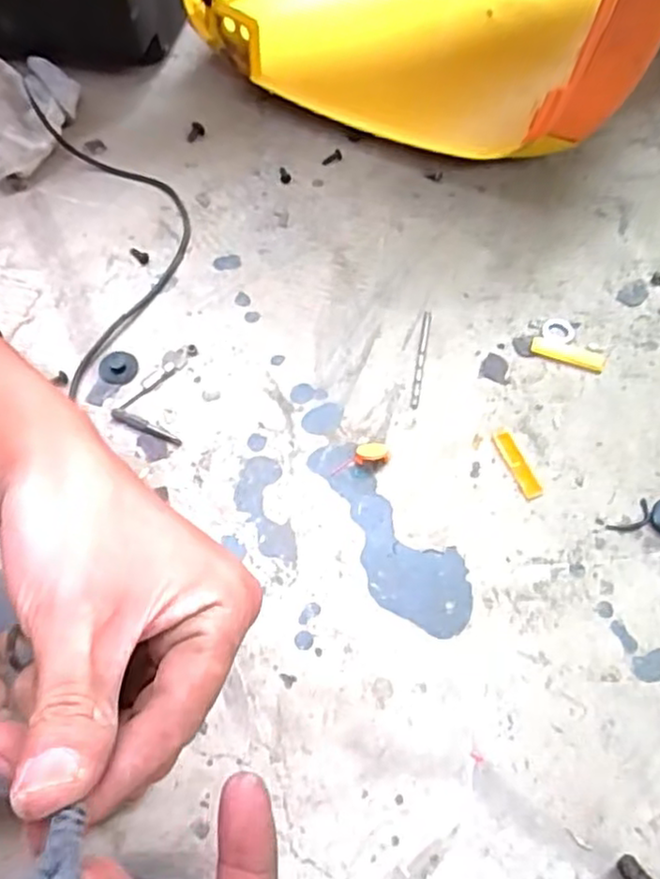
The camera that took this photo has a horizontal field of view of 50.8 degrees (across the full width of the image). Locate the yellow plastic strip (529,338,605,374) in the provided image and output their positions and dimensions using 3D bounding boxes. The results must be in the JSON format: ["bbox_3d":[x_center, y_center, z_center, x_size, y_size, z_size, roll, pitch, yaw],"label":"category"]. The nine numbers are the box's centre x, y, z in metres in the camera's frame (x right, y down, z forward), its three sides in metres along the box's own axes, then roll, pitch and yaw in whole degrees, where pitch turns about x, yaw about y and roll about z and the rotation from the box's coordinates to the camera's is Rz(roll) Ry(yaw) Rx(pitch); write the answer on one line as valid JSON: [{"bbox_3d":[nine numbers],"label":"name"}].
[{"bbox_3d":[0.162,-0.058,0.472,0.049,0.004,0.013,20,64,9],"label":"yellow plastic strip"}]

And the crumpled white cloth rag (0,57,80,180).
[{"bbox_3d":[-0.254,-0.260,0.537,0.095,0.068,0.116,10,63,4],"label":"crumpled white cloth rag"}]

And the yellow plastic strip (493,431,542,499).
[{"bbox_3d":[0.117,0.015,0.435,0.011,0.004,0.050,-19,65,-11],"label":"yellow plastic strip"}]

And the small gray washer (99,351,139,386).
[{"bbox_3d":[-0.140,-0.047,0.461,0.024,0.004,0.025,1,63,-1],"label":"small gray washer"}]

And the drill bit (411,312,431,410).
[{"bbox_3d":[0.062,-0.055,0.469,0.006,0.004,0.077,9,63,3],"label":"drill bit"}]

